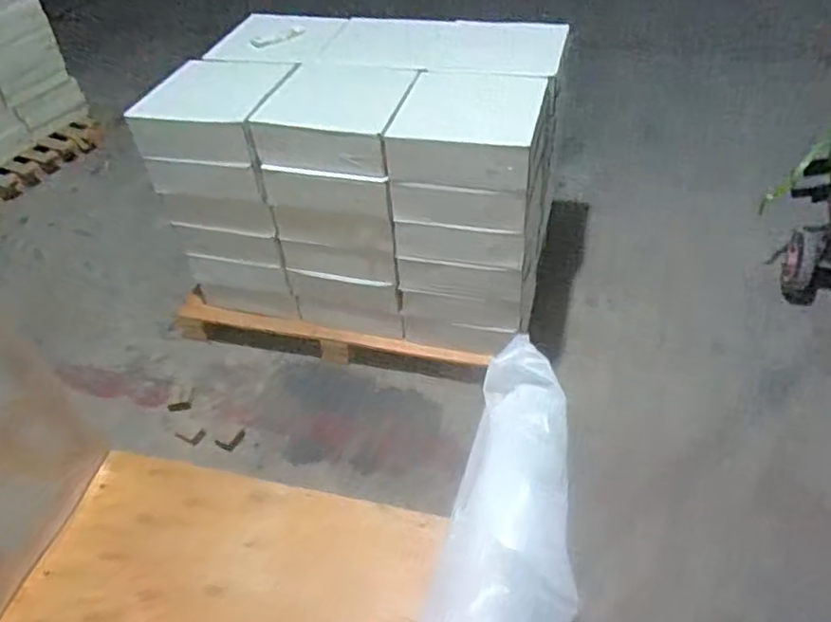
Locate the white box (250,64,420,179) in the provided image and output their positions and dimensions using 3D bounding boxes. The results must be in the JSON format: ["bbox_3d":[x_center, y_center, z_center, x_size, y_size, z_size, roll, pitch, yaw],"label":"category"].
[{"bbox_3d":[-0.186,-0.488,1.542,0.309,0.105,0.382,7,46,11],"label":"white box"}]

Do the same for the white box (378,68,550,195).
[{"bbox_3d":[0.132,-0.431,1.474,0.324,0.113,0.342,9,47,13],"label":"white box"}]

